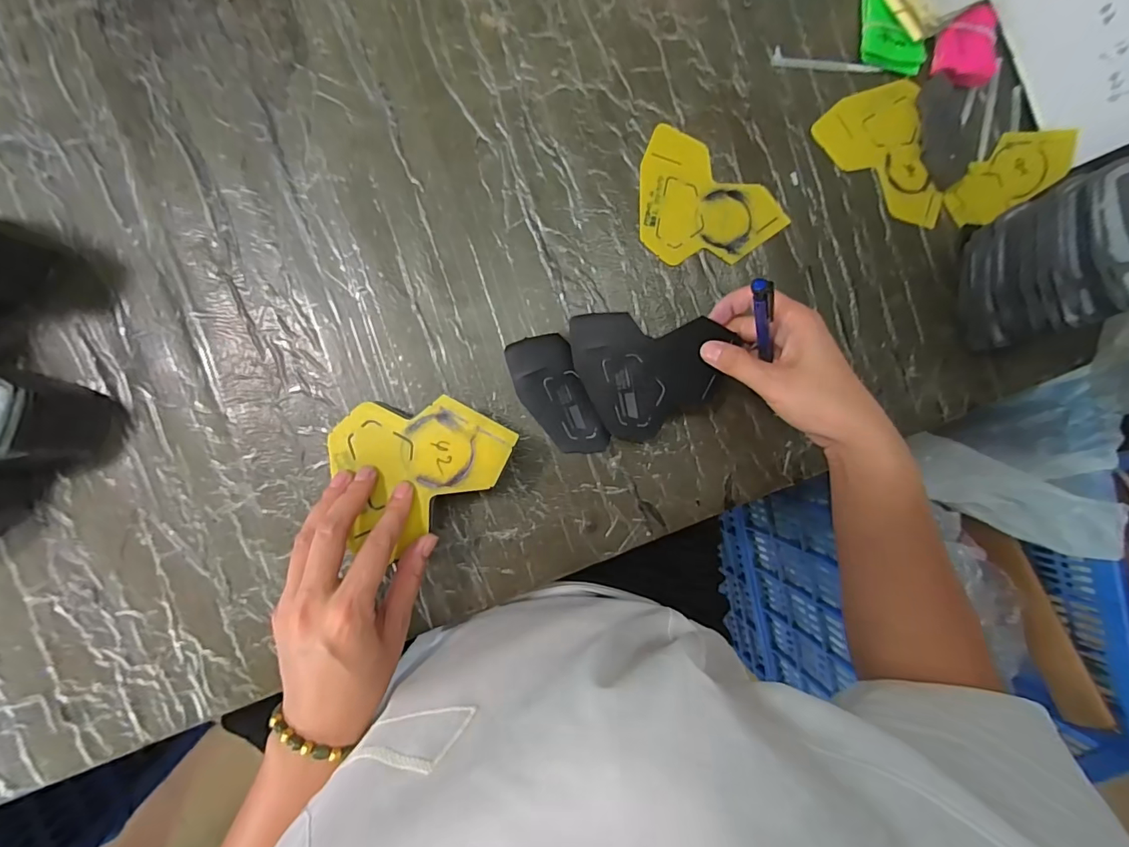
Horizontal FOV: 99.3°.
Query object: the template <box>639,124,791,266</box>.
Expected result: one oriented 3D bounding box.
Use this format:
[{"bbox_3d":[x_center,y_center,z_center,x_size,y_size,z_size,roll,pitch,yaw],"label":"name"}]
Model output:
[{"bbox_3d":[0.113,-0.176,0.401,0.126,0.005,0.096,30,86,-7],"label":"template"}]

